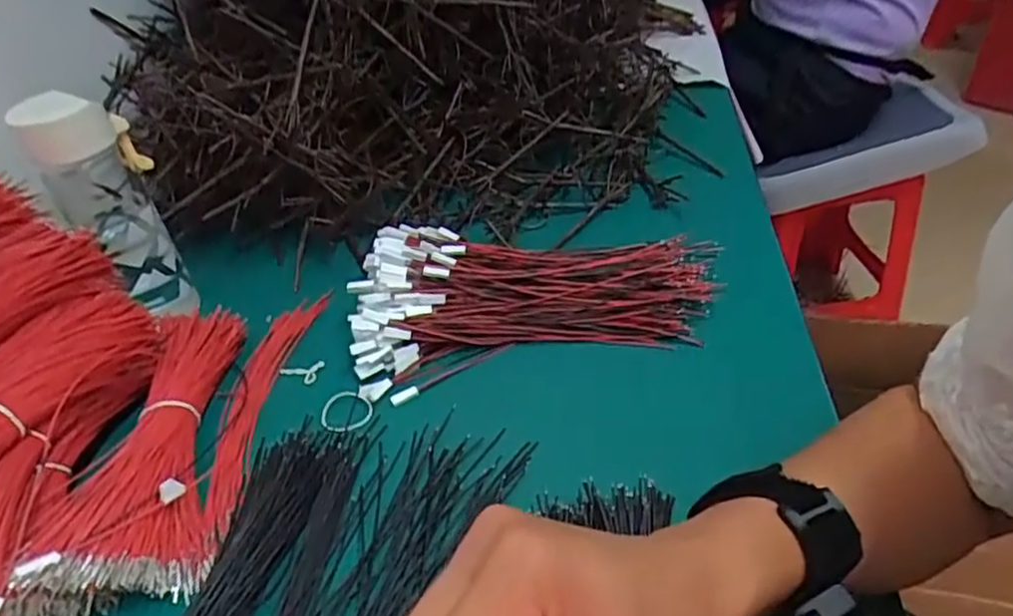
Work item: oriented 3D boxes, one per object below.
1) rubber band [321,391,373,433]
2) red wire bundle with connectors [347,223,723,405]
[{"bbox_3d":[-0.111,0.069,0.478,0.035,0.004,0.035,-14,40,-11],"label":"rubber band"},{"bbox_3d":[0.024,-0.017,0.528,0.278,0.050,0.156,-6,39,-1],"label":"red wire bundle with connectors"}]

